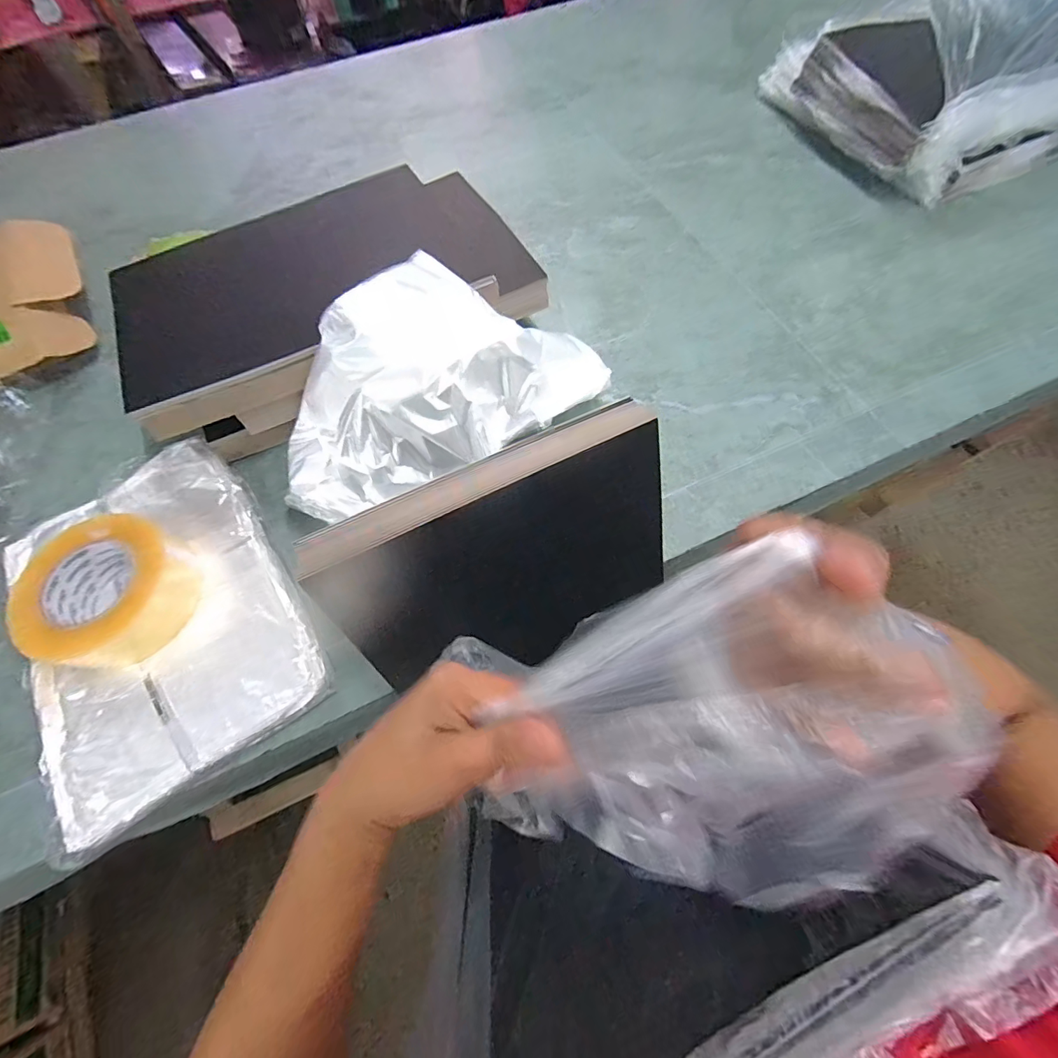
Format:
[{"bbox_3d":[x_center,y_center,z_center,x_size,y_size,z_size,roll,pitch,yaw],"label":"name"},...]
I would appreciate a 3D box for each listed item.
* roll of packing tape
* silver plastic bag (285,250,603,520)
[{"bbox_3d":[-0.373,0.059,0.413,0.106,0.066,0.128,8,66,5],"label":"roll of packing tape"},{"bbox_3d":[-0.087,-0.141,0.452,0.329,0.156,0.135,-29,68,-11],"label":"silver plastic bag"}]

